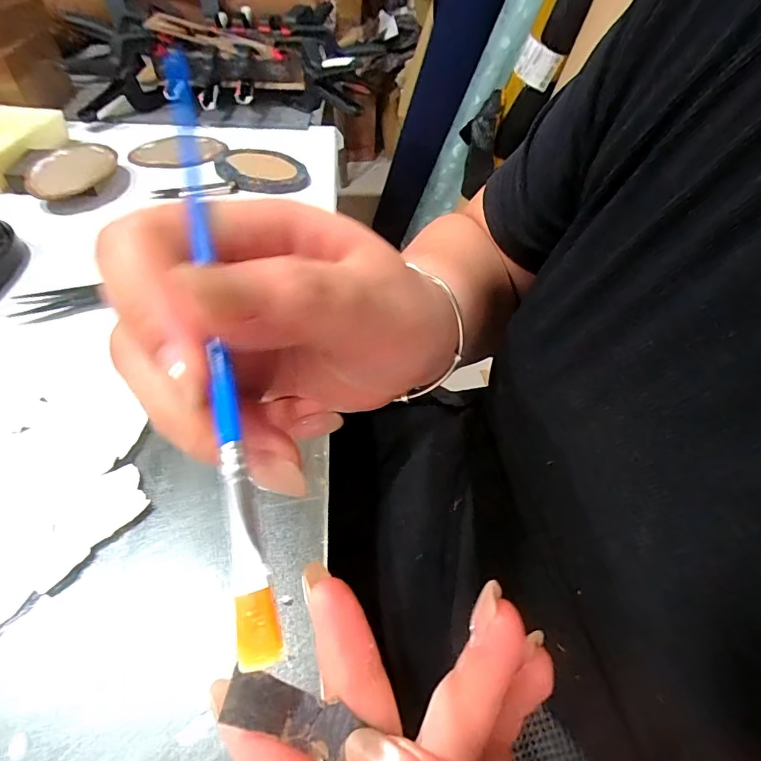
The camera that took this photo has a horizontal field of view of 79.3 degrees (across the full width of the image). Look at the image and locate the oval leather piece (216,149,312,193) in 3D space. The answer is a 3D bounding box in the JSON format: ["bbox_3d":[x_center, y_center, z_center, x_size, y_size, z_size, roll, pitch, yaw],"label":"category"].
[{"bbox_3d":[-0.156,-0.278,0.604,0.124,0.015,0.085,9,53,1],"label":"oval leather piece"}]

